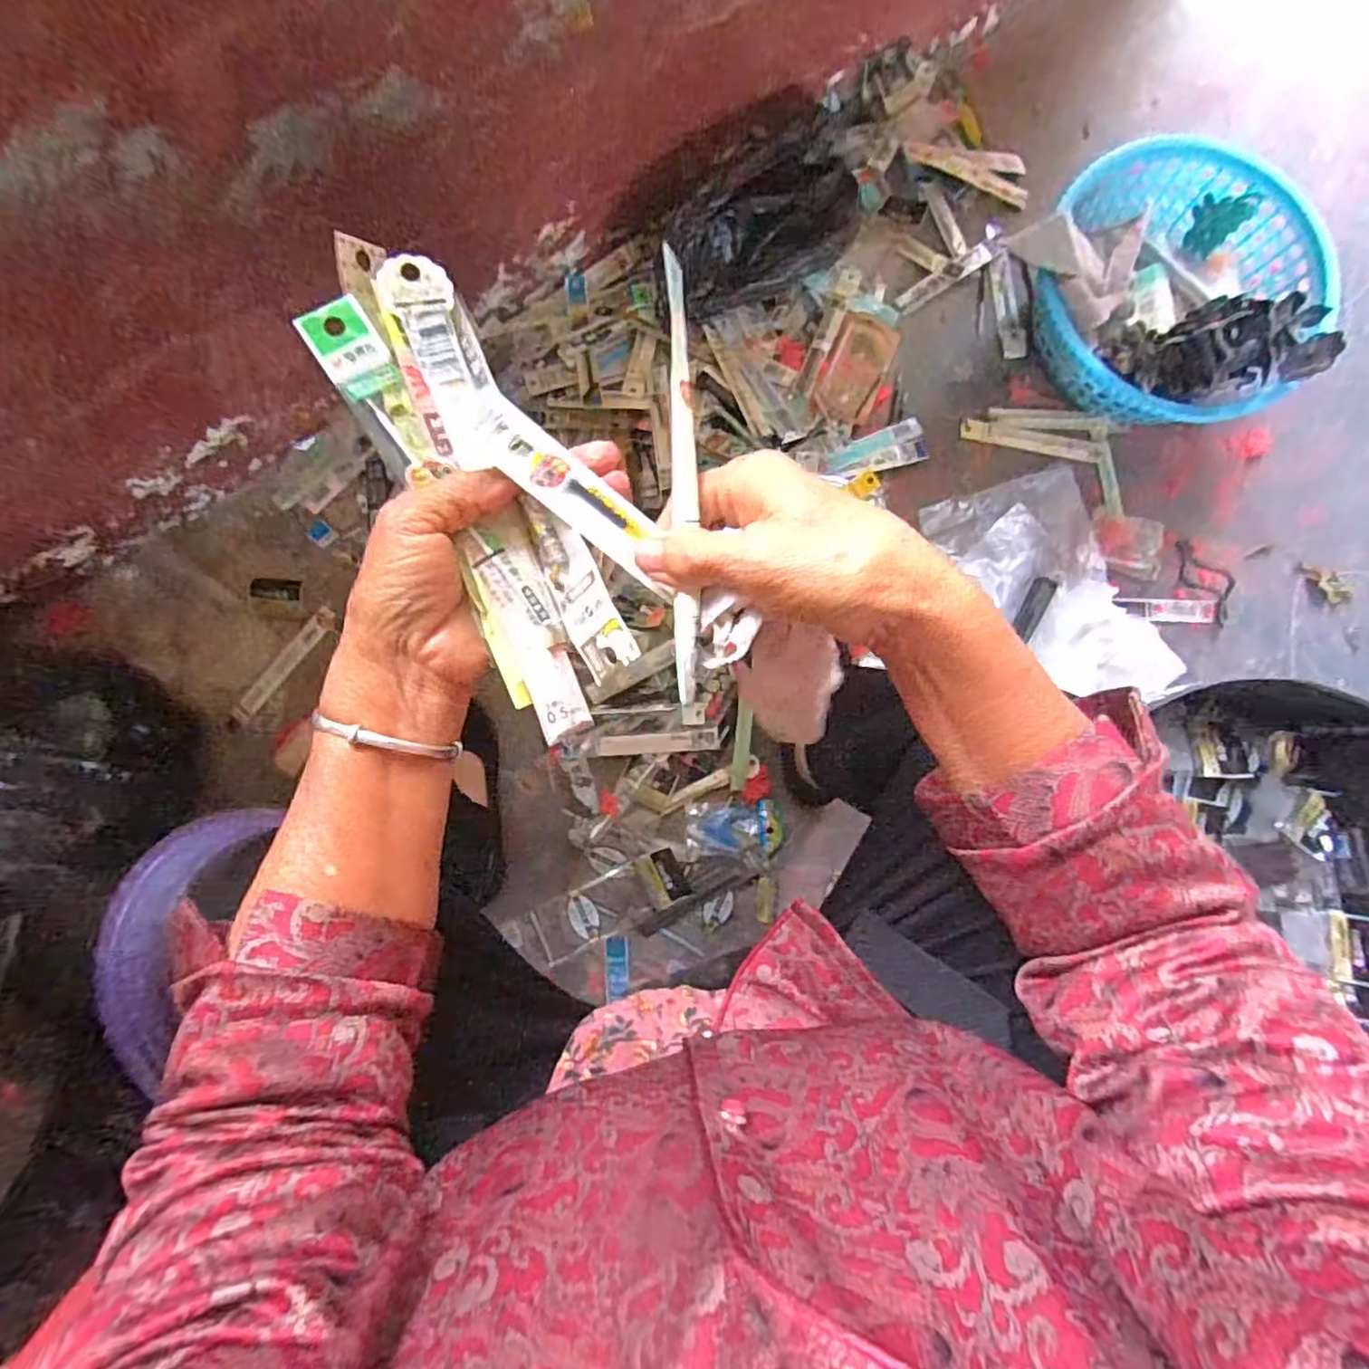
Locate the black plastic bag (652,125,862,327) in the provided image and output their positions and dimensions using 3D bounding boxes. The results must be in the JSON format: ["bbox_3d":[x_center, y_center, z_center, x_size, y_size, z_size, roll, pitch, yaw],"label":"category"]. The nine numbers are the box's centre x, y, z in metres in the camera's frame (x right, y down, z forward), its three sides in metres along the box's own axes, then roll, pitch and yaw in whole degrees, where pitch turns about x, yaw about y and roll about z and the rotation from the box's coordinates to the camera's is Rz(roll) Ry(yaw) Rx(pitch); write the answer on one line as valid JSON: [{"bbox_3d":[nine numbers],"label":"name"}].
[{"bbox_3d":[0.084,-0.533,0.747,0.288,0.085,0.134,-40,86,-5],"label":"black plastic bag"}]

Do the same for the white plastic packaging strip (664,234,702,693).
[{"bbox_3d":[0.000,-0.079,0.256,0.011,0.013,0.171,-1,94,-1],"label":"white plastic packaging strip"}]

